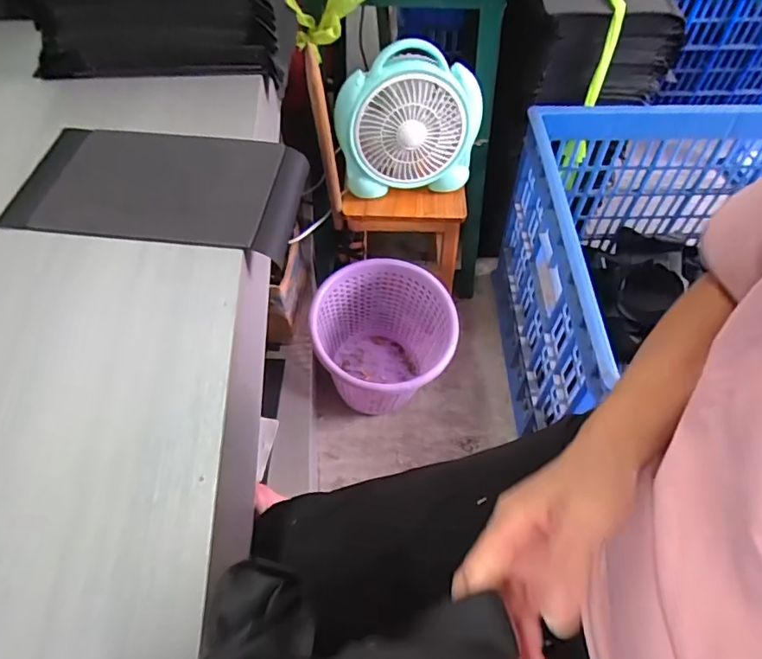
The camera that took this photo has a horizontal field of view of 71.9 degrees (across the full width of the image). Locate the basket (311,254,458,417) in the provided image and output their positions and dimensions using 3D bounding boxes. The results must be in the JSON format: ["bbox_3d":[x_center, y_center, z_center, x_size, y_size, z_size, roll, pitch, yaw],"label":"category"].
[{"bbox_3d":[0.008,0.059,1.100,0.266,0.326,0.260,2,55,2],"label":"basket"}]

